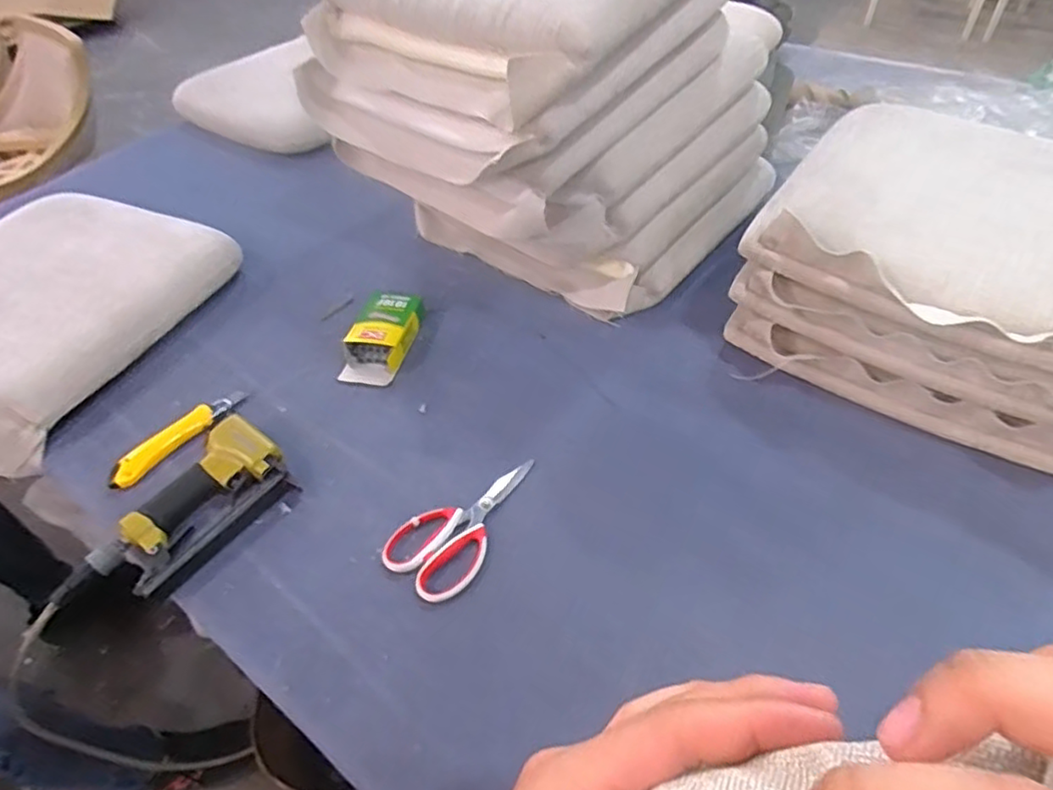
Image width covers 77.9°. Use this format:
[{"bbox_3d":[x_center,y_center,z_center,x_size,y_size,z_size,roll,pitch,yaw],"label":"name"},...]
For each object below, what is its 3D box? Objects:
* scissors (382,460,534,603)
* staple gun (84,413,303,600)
[{"bbox_3d":[-0.069,0.132,0.693,0.097,0.015,0.181,21,53,23],"label":"scissors"},{"bbox_3d":[-0.350,0.123,0.700,0.117,0.040,0.198,26,55,26],"label":"staple gun"}]

